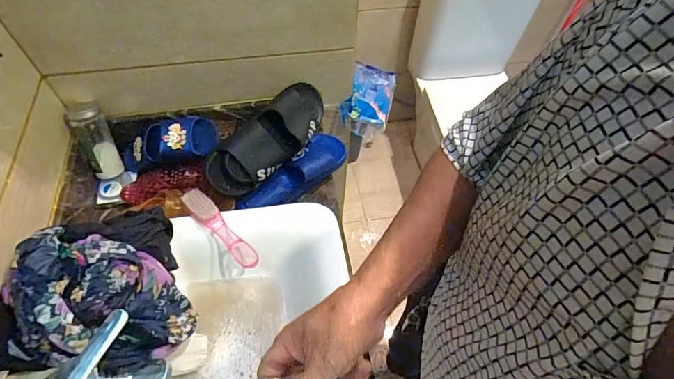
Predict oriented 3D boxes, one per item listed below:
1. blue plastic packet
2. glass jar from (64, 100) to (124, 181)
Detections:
[{"bbox_3d":[0.084,-0.242,1.046,0.137,0.040,0.242,34,57,-24],"label":"blue plastic packet"},{"bbox_3d":[-0.499,-0.099,0.827,0.062,0.158,0.052,-17,32,-13],"label":"glass jar"}]

